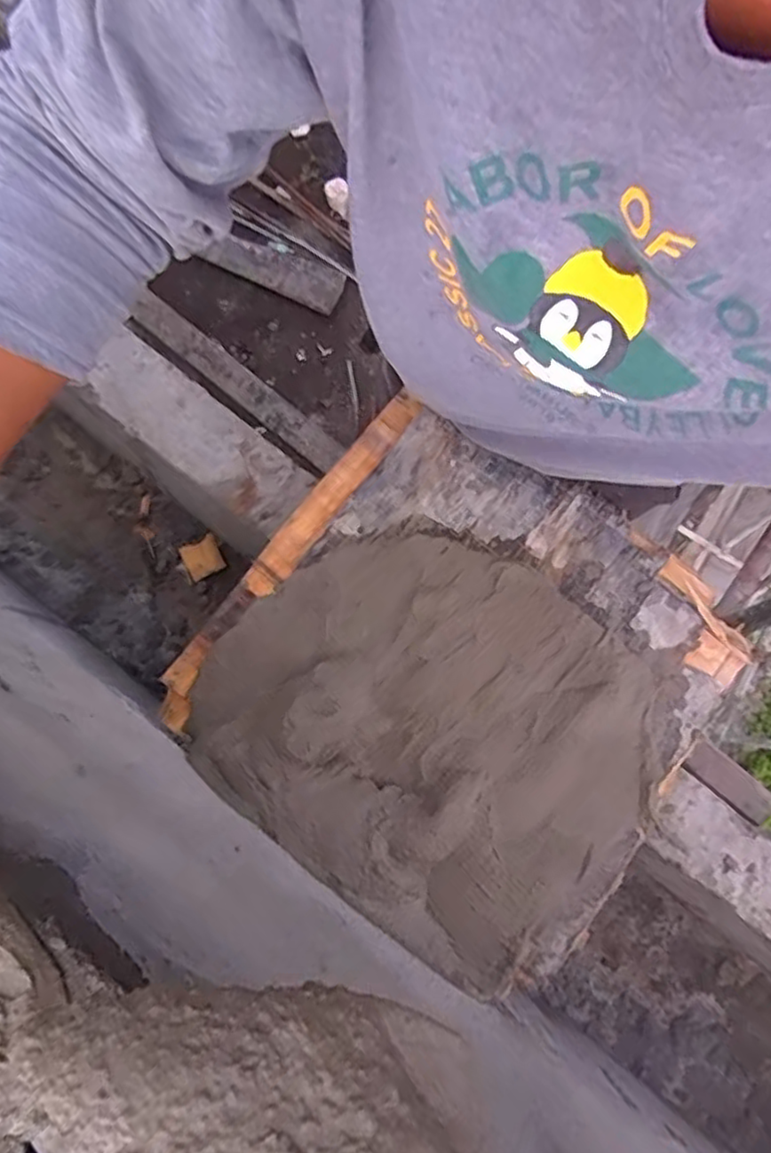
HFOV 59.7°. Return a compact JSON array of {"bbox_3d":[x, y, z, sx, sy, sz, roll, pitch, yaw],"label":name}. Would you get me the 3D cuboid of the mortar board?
[{"bbox_3d":[0.077,0.104,0.713,0.486,0.048,0.478,38,81,5],"label":"mortar board"}]

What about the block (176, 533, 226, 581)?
[{"bbox_3d":[-0.278,-0.029,1.020,0.056,0.014,0.057,-26,82,-8],"label":"block"}]

